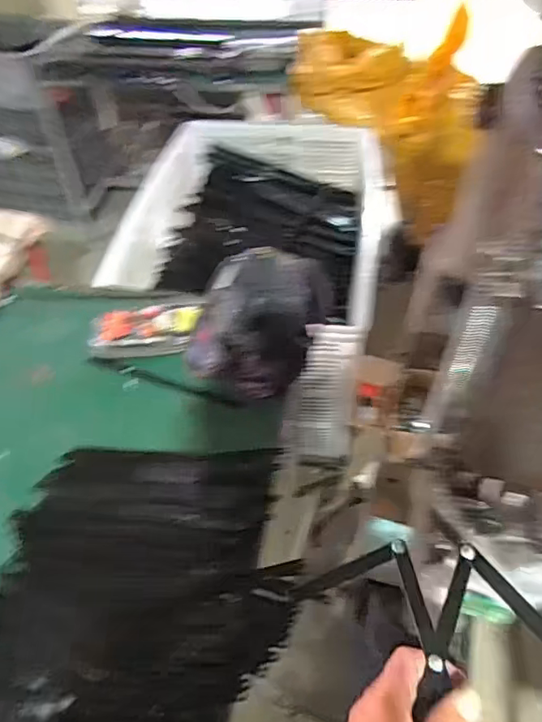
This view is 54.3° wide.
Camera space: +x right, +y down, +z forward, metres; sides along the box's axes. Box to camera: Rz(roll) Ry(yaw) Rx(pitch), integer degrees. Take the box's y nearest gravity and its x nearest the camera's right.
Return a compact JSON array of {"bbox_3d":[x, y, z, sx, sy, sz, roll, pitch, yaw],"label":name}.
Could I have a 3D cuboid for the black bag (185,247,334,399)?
[{"bbox_3d":[-0.024,-0.063,0.899,0.189,0.163,0.250,16,51,15],"label":"black bag"}]

